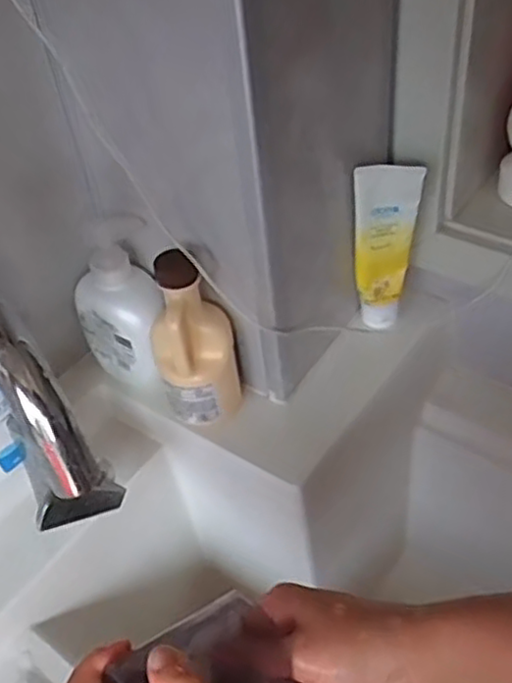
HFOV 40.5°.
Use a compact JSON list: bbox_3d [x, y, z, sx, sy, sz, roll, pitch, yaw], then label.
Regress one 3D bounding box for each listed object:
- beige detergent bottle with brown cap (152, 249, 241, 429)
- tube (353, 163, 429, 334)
[{"bbox_3d":[-0.054,-0.002,0.597,0.070,0.157,0.057,-13,44,-6],"label":"beige detergent bottle with brown cap"},{"bbox_3d":[0.125,-0.091,0.663,0.058,0.175,0.030,0,44,8],"label":"tube"}]

